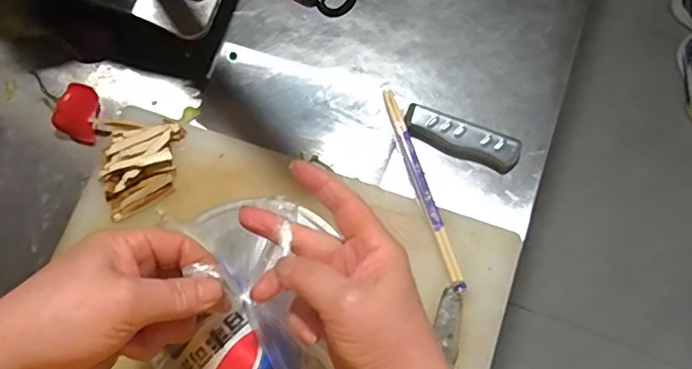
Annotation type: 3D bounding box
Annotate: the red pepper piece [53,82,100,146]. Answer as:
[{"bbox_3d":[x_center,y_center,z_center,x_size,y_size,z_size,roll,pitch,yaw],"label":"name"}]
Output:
[{"bbox_3d":[-0.253,-0.067,0.530,0.033,0.040,0.048,11,76,2],"label":"red pepper piece"}]

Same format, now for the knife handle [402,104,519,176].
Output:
[{"bbox_3d":[0.109,-0.043,0.533,0.110,0.022,0.032,18,76,3],"label":"knife handle"}]

